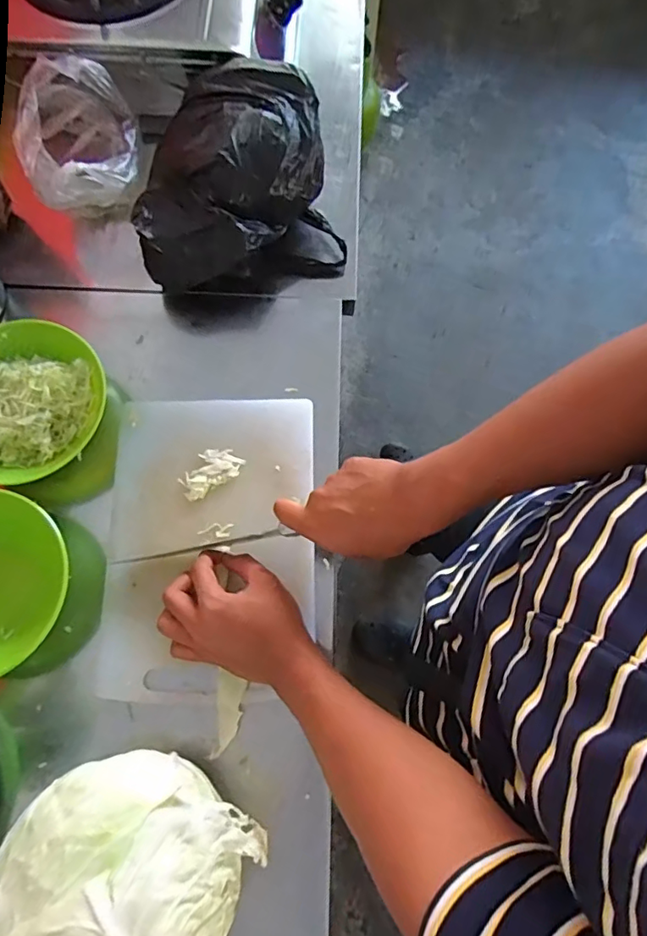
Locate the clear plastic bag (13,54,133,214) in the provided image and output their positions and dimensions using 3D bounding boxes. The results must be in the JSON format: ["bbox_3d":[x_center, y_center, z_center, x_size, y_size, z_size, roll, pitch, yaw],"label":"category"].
[{"bbox_3d":[-0.271,-0.363,0.600,0.114,0.089,0.138,-3,73,-2],"label":"clear plastic bag"}]

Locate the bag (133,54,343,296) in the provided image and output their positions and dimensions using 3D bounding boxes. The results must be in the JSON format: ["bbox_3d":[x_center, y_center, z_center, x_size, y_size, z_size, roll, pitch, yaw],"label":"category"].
[{"bbox_3d":[-0.107,-0.320,0.606,0.216,0.122,0.208,-18,74,-6],"label":"bag"}]

